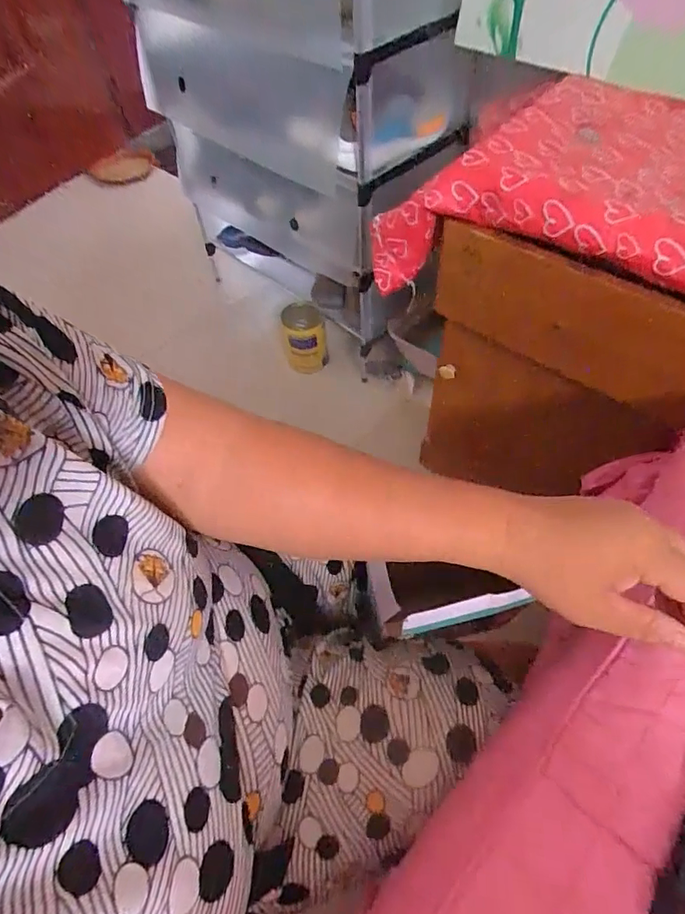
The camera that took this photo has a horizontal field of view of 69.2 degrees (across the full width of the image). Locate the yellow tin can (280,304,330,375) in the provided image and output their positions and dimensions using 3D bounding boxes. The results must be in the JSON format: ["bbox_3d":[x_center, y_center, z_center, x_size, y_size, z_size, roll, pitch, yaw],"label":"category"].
[{"bbox_3d":[-0.090,-0.280,1.196,0.095,0.161,0.119,-10,54,-3],"label":"yellow tin can"}]

